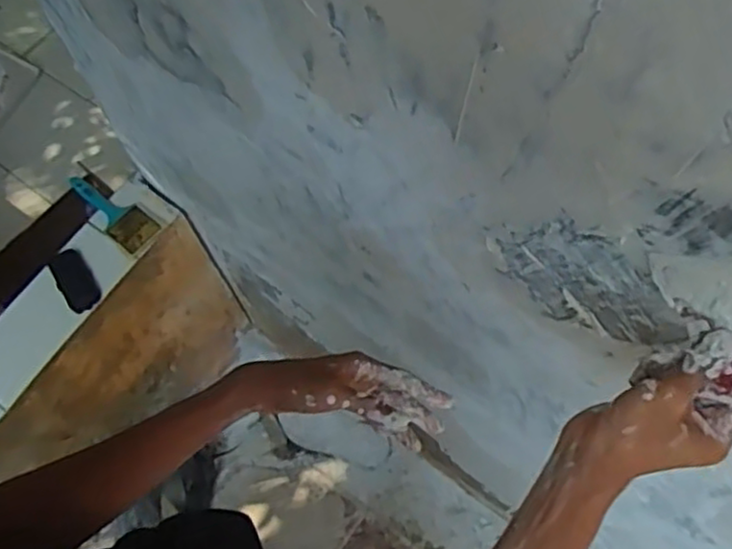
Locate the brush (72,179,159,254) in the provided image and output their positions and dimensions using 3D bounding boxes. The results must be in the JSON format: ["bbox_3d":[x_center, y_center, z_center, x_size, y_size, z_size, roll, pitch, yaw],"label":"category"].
[{"bbox_3d":[-0.426,-0.108,1.191,0.182,0.024,0.065,38,72,19],"label":"brush"}]

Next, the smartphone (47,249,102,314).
[{"bbox_3d":[-0.475,0.009,1.156,0.056,0.012,0.114,-32,67,-12],"label":"smartphone"}]

